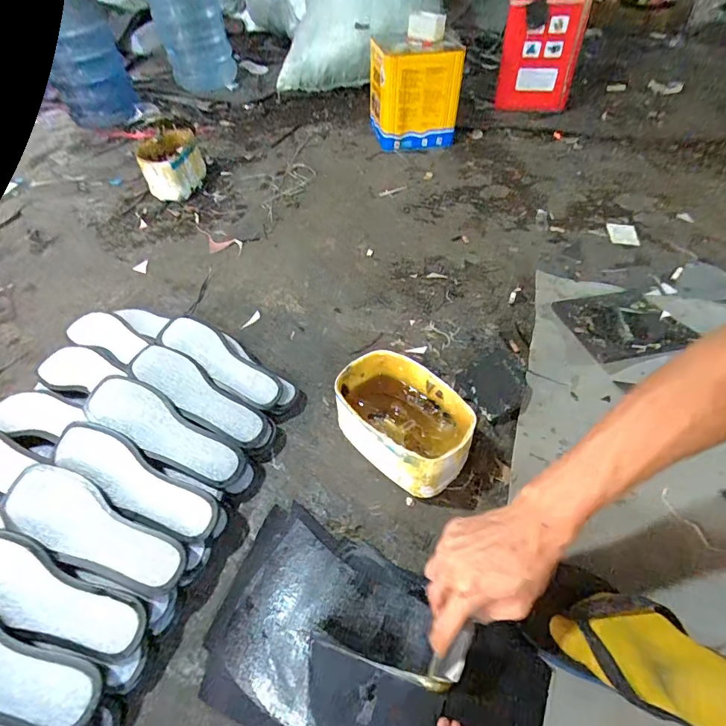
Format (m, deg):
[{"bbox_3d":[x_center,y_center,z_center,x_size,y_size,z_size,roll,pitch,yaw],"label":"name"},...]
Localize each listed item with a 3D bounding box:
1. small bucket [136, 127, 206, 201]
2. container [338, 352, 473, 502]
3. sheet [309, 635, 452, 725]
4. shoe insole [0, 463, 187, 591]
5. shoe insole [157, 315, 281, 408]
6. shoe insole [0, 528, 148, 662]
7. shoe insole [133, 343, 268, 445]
[{"bbox_3d":[-0.539,-0.564,1.195,0.169,0.126,0.191,-21,53,-15],"label":"small bucket"},{"bbox_3d":[0.057,0.088,0.608,0.124,0.123,0.199,-35,57,-24],"label":"container"},{"bbox_3d":[0.003,0.347,0.408,0.139,0.011,0.095,11,51,11],"label":"sheet"},{"bbox_3d":[-0.324,0.201,0.506,0.230,0.010,0.078,27,55,5],"label":"shoe insole"},{"bbox_3d":[-0.235,-0.006,0.690,0.230,0.018,0.072,34,58,12],"label":"shoe insole"},{"bbox_3d":[-0.350,0.252,0.460,0.226,0.012,0.068,25,54,2],"label":"shoe insole"},{"bbox_3d":[-0.250,0.048,0.640,0.230,0.019,0.073,34,58,8],"label":"shoe insole"}]

